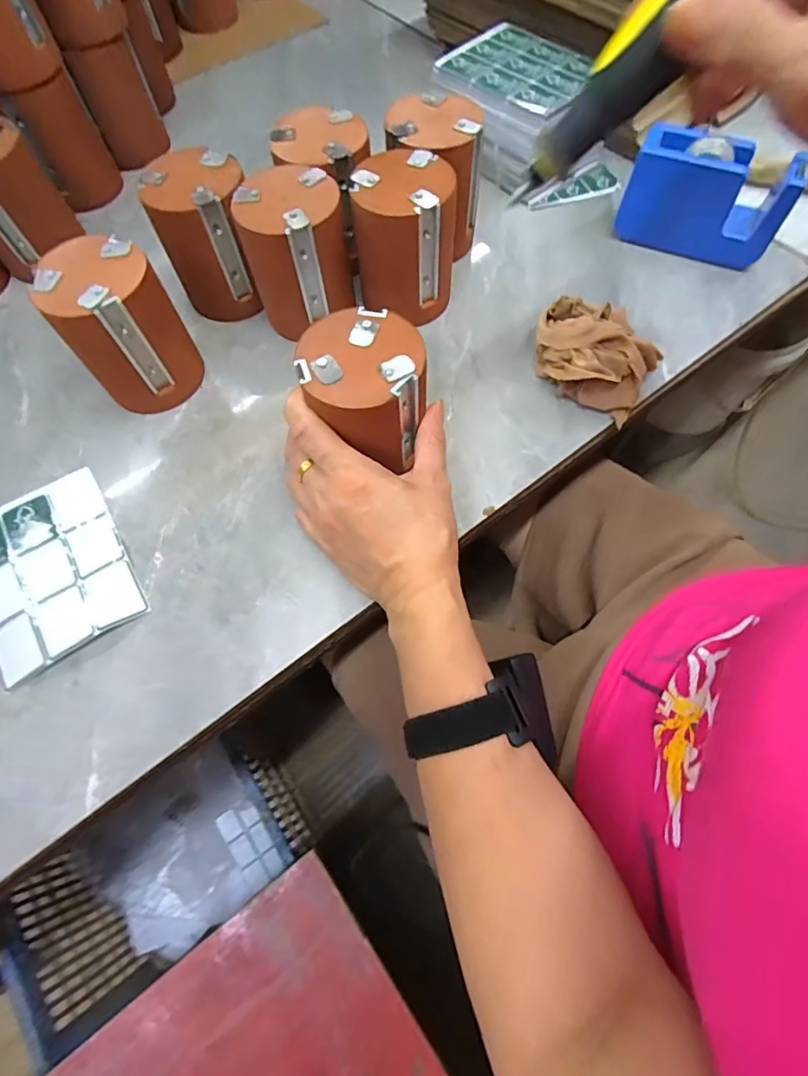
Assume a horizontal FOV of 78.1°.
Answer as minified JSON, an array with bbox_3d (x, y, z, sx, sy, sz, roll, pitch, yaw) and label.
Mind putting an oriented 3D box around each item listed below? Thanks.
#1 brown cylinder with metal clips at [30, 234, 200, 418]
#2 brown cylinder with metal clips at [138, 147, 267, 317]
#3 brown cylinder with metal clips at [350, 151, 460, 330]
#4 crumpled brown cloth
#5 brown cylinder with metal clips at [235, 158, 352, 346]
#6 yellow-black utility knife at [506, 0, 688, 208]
[{"bbox_3d":[-0.209,-0.158,0.377,0.076,0.100,0.073,-33,71,-13],"label":"brown cylinder with metal clips"},{"bbox_3d":[-0.158,-0.250,0.416,0.073,0.102,0.077,2,67,1],"label":"brown cylinder with metal clips"},{"bbox_3d":[0.002,-0.241,0.410,0.077,0.102,0.080,0,67,0],"label":"brown cylinder with metal clips"},{"bbox_3d":[0.155,-0.158,0.400,0.096,0.045,0.103,24,69,10],"label":"crumpled brown cloth"},{"bbox_3d":[-0.081,-0.228,0.405,0.080,0.099,0.081,-6,67,-2],"label":"brown cylinder with metal clips"},{"bbox_3d":[0.100,-0.205,0.224,0.022,0.122,0.028,8,58,-41],"label":"yellow-black utility knife"}]

